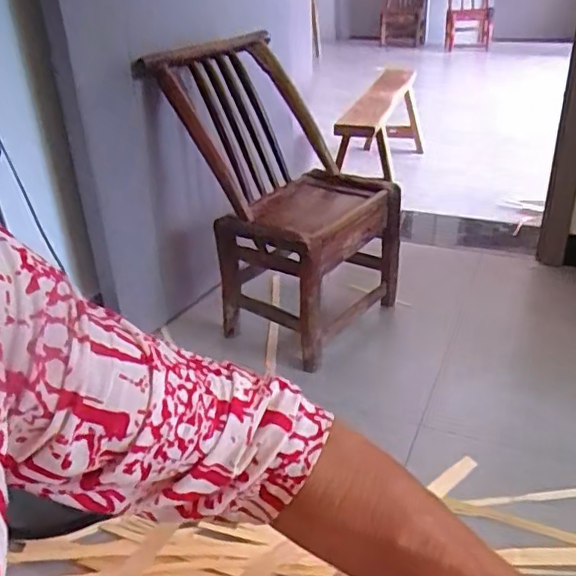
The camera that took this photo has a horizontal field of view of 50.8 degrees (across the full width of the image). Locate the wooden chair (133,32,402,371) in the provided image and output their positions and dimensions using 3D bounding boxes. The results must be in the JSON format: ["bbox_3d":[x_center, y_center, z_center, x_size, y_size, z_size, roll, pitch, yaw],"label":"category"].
[{"bbox_3d":[-0.020,-0.238,1.449,0.512,0.600,0.467,15,34,34],"label":"wooden chair"}]

